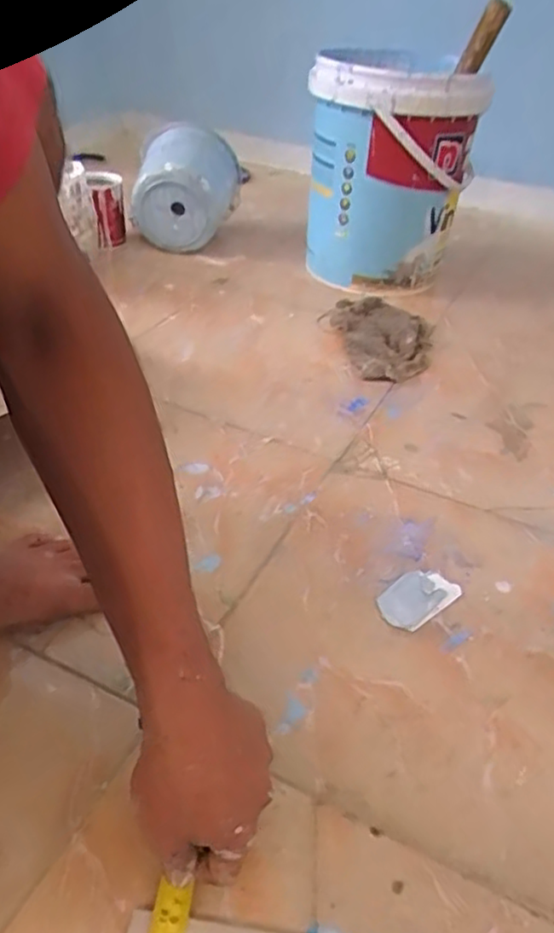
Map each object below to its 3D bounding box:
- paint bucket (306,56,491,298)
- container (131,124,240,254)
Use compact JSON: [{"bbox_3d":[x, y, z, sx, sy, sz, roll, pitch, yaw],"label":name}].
[{"bbox_3d":[0.216,-0.569,1.303,0.294,0.367,0.294,10,38,7],"label":"paint bucket"},{"bbox_3d":[-0.191,-0.585,1.413,0.175,0.207,0.210,10,38,7],"label":"container"}]

